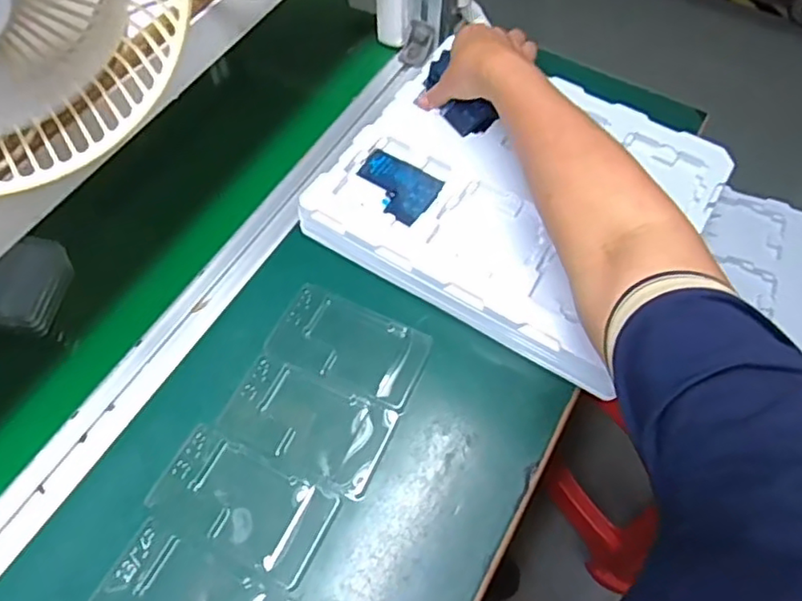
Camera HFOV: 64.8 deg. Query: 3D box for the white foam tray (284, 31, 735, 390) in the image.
[{"bbox_3d":[0.108,-0.102,0.601,0.315,0.047,0.280,28,63,15],"label":"white foam tray"}]

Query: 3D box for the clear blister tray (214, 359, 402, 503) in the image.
[{"bbox_3d":[-0.075,0.098,0.501,0.125,0.009,0.076,22,62,12],"label":"clear blister tray"}]

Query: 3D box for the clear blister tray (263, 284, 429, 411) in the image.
[{"bbox_3d":[-0.043,0.034,0.537,0.124,0.012,0.076,21,62,11],"label":"clear blister tray"}]

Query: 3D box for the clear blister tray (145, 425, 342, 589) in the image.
[{"bbox_3d":[-0.116,0.149,0.466,0.125,0.008,0.067,24,62,13],"label":"clear blister tray"}]

